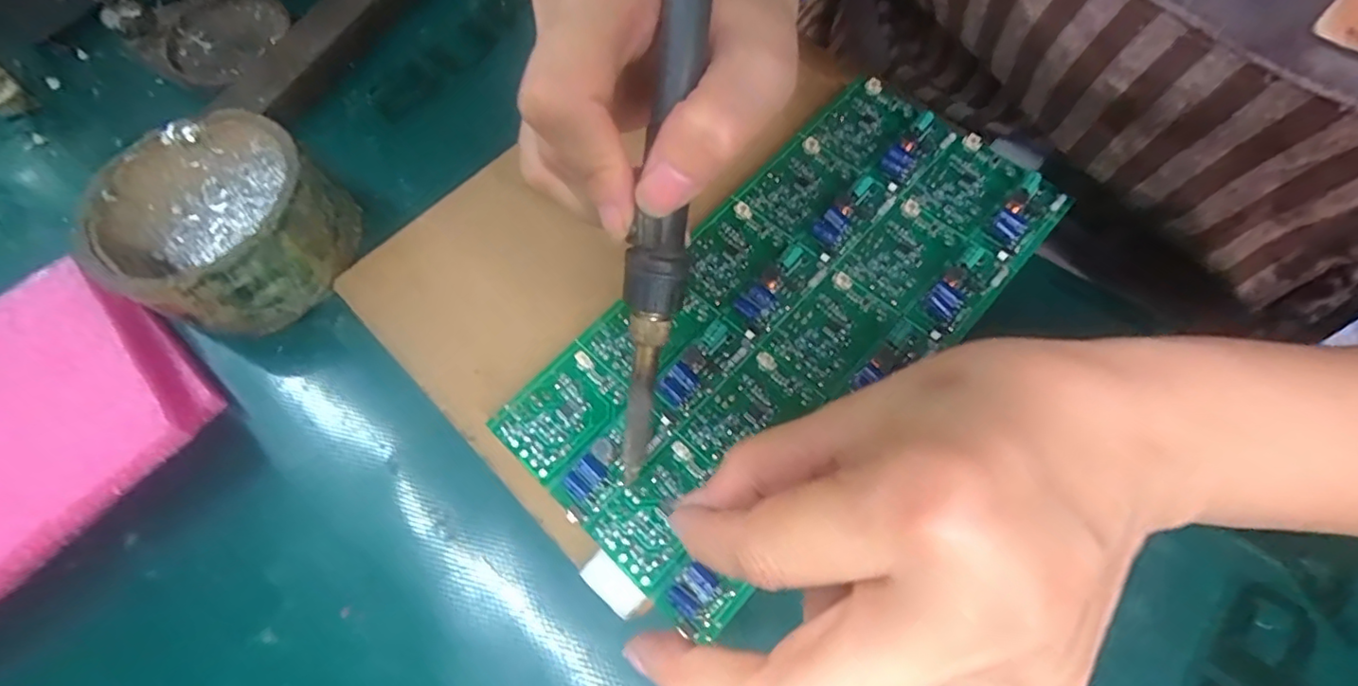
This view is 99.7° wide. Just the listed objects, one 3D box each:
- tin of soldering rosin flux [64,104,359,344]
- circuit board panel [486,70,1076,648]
[{"bbox_3d":[-0.192,-0.050,0.244,0.082,0.044,0.082,-1,66,3],"label":"tin of soldering rosin flux"},{"bbox_3d":[0.044,-0.014,0.222,0.223,0.010,0.107,-42,73,-14],"label":"circuit board panel"}]

